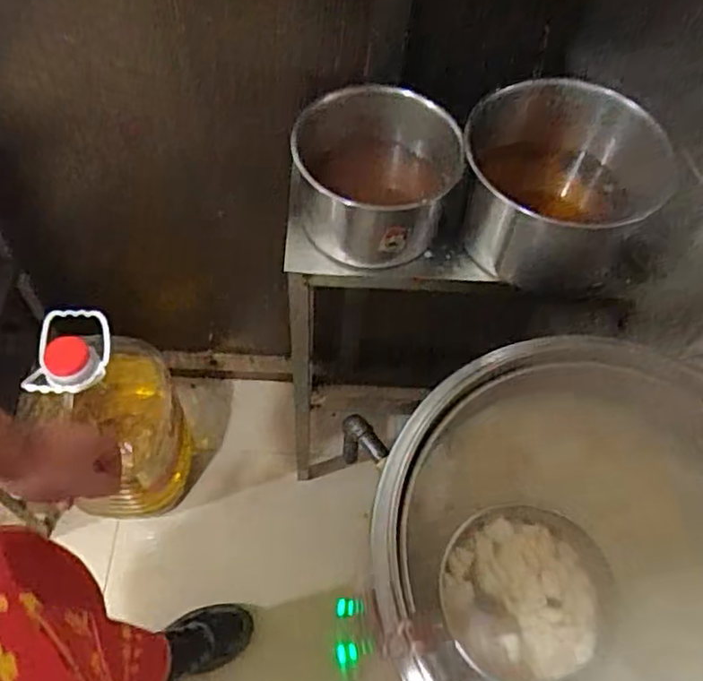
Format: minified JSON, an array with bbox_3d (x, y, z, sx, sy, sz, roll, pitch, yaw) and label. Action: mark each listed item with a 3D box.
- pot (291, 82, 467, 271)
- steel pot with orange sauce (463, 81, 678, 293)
[{"bbox_3d":[0.029,-0.201,0.801,0.185,0.138,0.185,2,59,-3],"label":"pot"},{"bbox_3d":[0.240,-0.185,0.812,0.223,0.168,0.190,23,61,10],"label":"steel pot with orange sauce"}]

